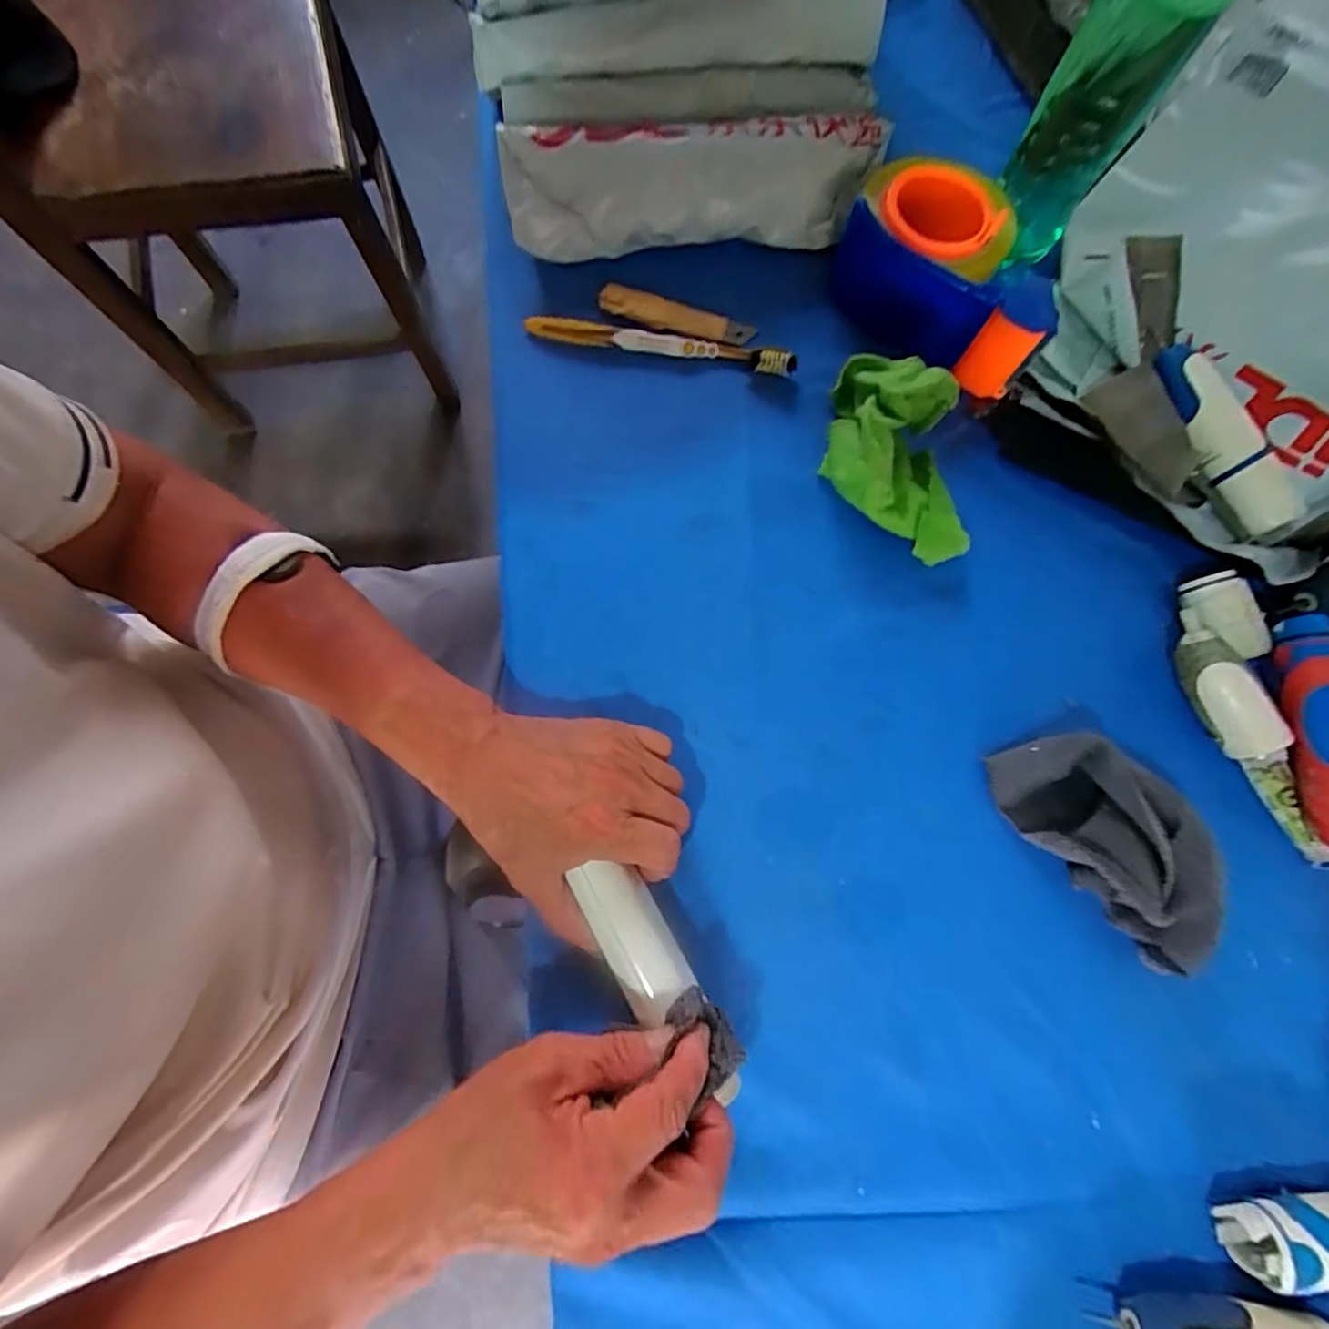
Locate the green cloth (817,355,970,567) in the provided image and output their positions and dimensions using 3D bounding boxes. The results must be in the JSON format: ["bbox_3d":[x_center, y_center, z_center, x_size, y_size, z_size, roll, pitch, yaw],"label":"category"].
[{"bbox_3d":[0.145,-0.134,0.371,0.076,0.056,0.127,-1,77,-2],"label":"green cloth"}]

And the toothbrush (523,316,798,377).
[{"bbox_3d":[-0.001,-0.221,0.405,0.182,0.016,0.018,9,77,1],"label":"toothbrush"}]

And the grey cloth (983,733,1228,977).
[{"bbox_3d":[0.251,0.093,0.330,0.073,0.036,0.134,-40,81,-10],"label":"grey cloth"}]

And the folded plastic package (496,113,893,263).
[{"bbox_3d":[0.023,-0.330,0.412,0.261,0.054,0.065,-6,77,-3],"label":"folded plastic package"}]

